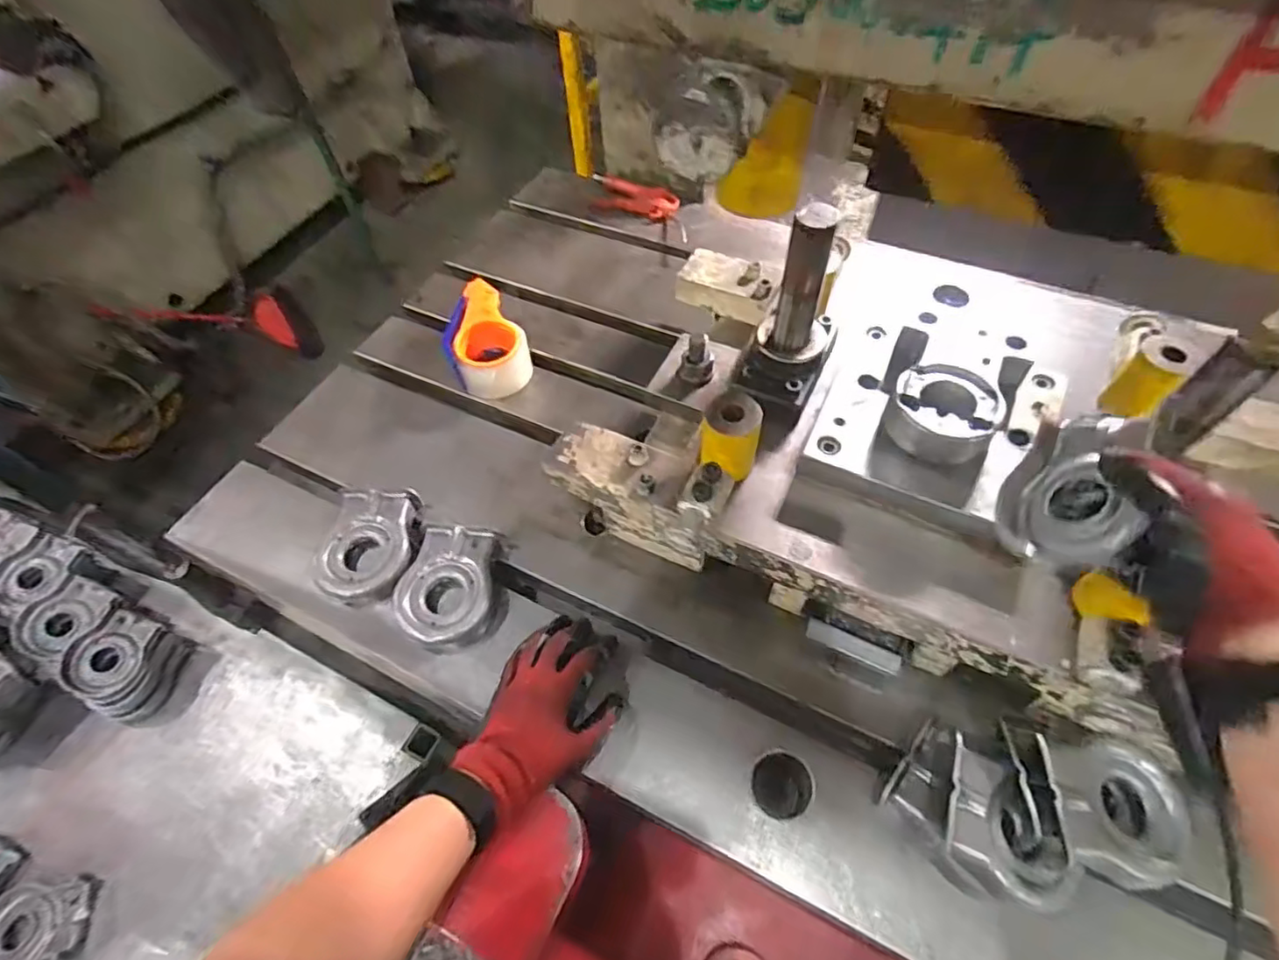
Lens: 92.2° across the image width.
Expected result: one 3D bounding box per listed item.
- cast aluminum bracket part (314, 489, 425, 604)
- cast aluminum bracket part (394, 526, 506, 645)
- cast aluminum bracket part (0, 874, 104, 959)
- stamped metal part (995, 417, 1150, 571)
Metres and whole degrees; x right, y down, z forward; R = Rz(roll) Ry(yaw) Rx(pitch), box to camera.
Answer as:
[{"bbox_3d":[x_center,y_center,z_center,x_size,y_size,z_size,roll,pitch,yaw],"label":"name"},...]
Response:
[{"bbox_3d":[-0.285,0.065,0.655,0.109,0.032,0.130,8,56,7],"label":"cast aluminum bracket part"},{"bbox_3d":[-0.192,0.103,0.618,0.092,0.028,0.113,9,56,8],"label":"cast aluminum bracket part"},{"bbox_3d":[-0.764,0.566,0.777,0.126,0.029,0.099,-6,55,-2],"label":"cast aluminum bracket part"},{"bbox_3d":[0.310,0.007,0.441,0.036,0.089,0.117,33,63,-30],"label":"stamped metal part"}]

